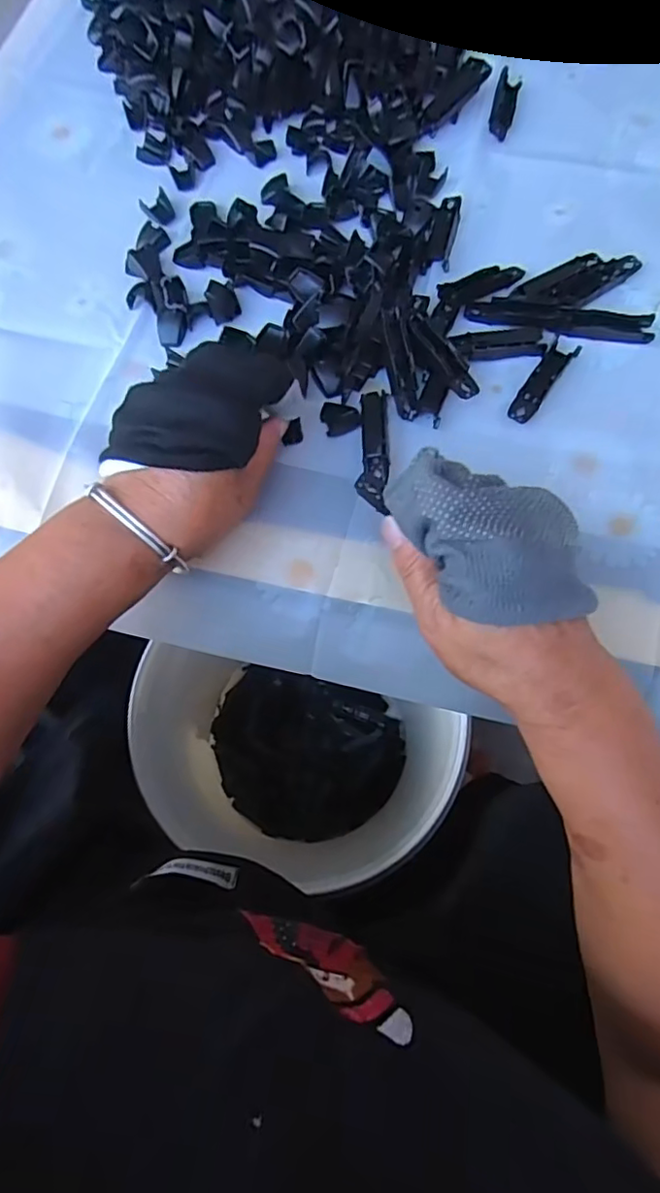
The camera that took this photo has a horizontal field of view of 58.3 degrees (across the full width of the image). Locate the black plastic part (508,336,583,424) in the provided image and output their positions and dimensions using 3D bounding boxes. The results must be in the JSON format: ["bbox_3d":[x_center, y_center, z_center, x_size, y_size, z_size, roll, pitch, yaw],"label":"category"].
[{"bbox_3d":[0.132,-0.134,0.367,0.018,0.008,0.063,32,76,12],"label":"black plastic part"}]

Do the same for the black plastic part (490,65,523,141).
[{"bbox_3d":[0.131,-0.370,0.444,0.019,0.004,0.063,20,75,-12],"label":"black plastic part"}]

